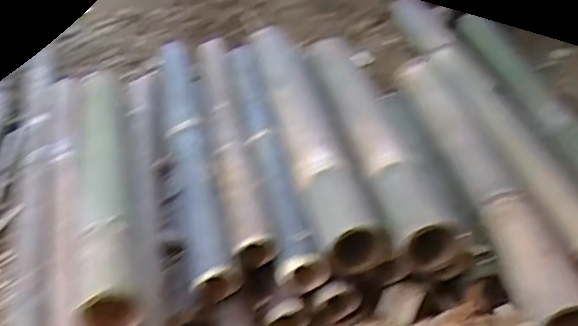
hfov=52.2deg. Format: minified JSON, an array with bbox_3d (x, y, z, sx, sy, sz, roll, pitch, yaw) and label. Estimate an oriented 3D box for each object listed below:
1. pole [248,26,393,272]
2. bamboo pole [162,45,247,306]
[{"bbox_3d":[0.021,-0.075,0.961,0.084,0.095,0.576,-6,37,-13],"label":"pole"},{"bbox_3d":[-0.165,-0.050,0.977,0.064,0.058,0.642,-6,37,-13],"label":"bamboo pole"}]

